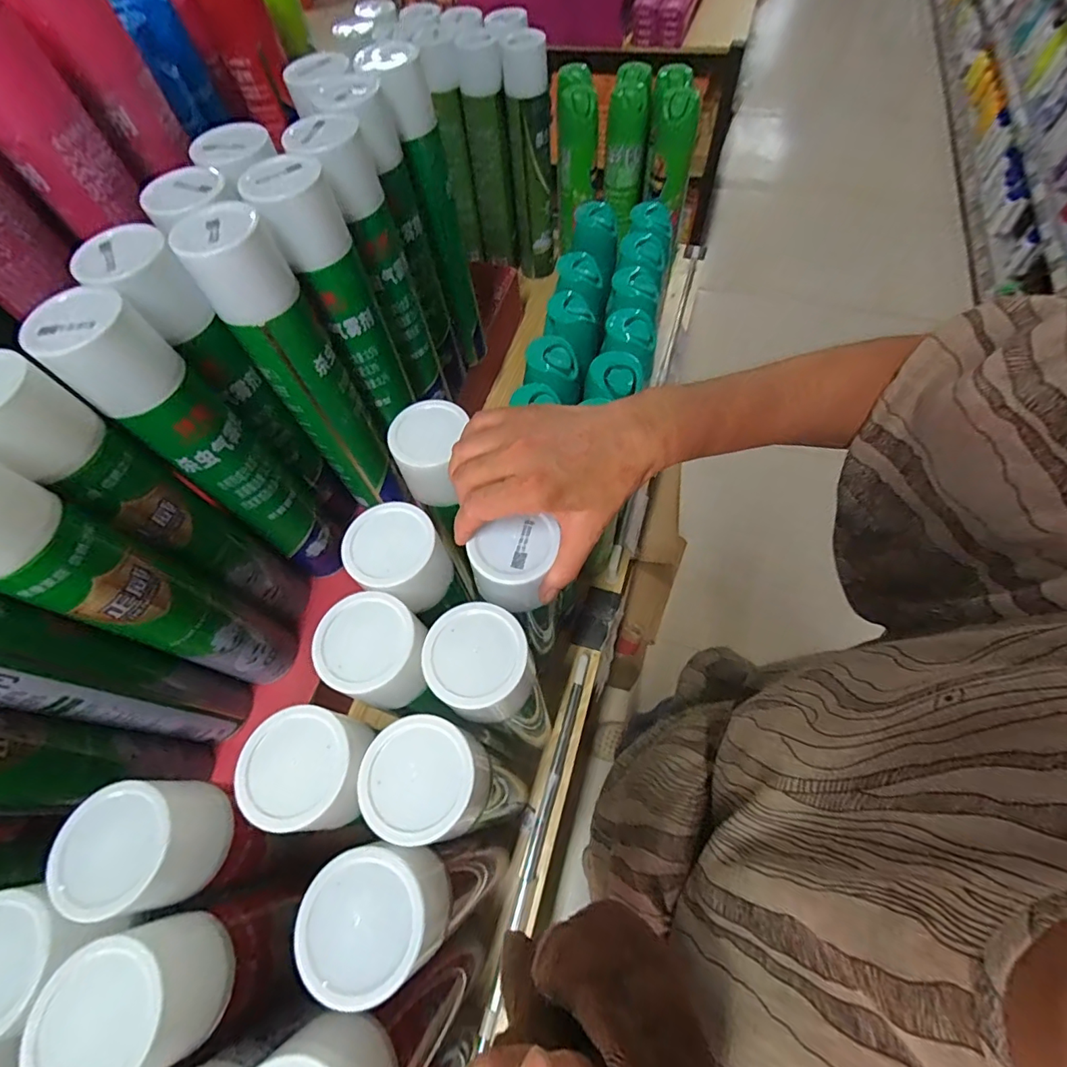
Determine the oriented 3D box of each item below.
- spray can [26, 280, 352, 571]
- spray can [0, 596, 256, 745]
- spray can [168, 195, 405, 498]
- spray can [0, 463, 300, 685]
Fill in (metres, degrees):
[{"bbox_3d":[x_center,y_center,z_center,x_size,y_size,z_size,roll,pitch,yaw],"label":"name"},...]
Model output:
[{"bbox_3d":[-0.266,-0.058,0.453,0.060,0.325,0.077,33,69,19],"label":"spray can"},{"bbox_3d":[-0.340,0.102,0.376,0.065,0.329,0.065,18,65,13],"label":"spray can"},{"bbox_3d":[-0.206,-0.137,0.486,0.075,0.318,0.063,-33,65,-14],"label":"spray can"},{"bbox_3d":[-0.305,0.052,0.401,0.060,0.332,0.066,-1,62,3],"label":"spray can"}]

